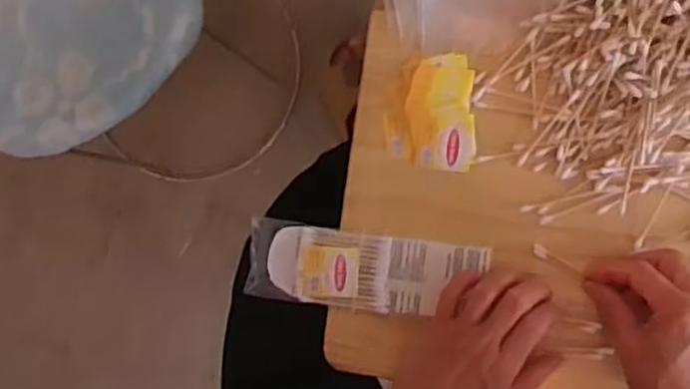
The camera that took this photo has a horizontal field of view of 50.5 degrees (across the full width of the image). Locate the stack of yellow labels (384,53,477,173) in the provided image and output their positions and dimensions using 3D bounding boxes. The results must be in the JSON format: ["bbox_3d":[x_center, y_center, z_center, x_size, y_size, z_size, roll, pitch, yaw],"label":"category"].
[{"bbox_3d":[0.067,-0.063,0.572,0.067,0.006,0.087,-1,88,9],"label":"stack of yellow labels"}]

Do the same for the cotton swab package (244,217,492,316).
[{"bbox_3d":[0.016,0.059,0.577,0.182,0.011,0.064,3,89,7],"label":"cotton swab package"}]

